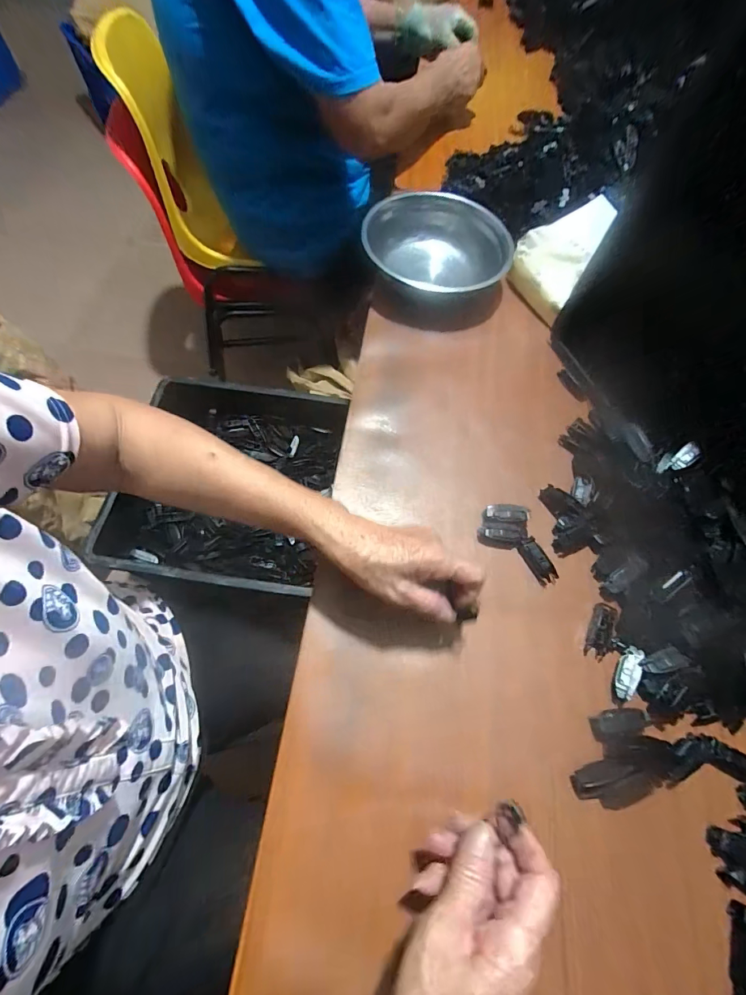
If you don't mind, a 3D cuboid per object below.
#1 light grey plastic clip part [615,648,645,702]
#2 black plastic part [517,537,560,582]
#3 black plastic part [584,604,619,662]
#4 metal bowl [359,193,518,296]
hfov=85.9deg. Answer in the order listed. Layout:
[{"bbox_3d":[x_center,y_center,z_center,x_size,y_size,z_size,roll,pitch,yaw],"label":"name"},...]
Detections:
[{"bbox_3d":[0.233,0.160,0.366,0.016,0.014,0.046,25,66,8],"label":"light grey plastic clip part"},{"bbox_3d":[0.170,0.065,0.412,0.016,0.013,0.047,-27,70,-15],"label":"black plastic part"},{"bbox_3d":[0.221,0.129,0.386,0.022,0.007,0.052,22,65,6],"label":"black plastic part"},{"bbox_3d":[0.080,-0.350,0.571,0.185,0.065,0.195,1,64,-2],"label":"metal bowl"}]

